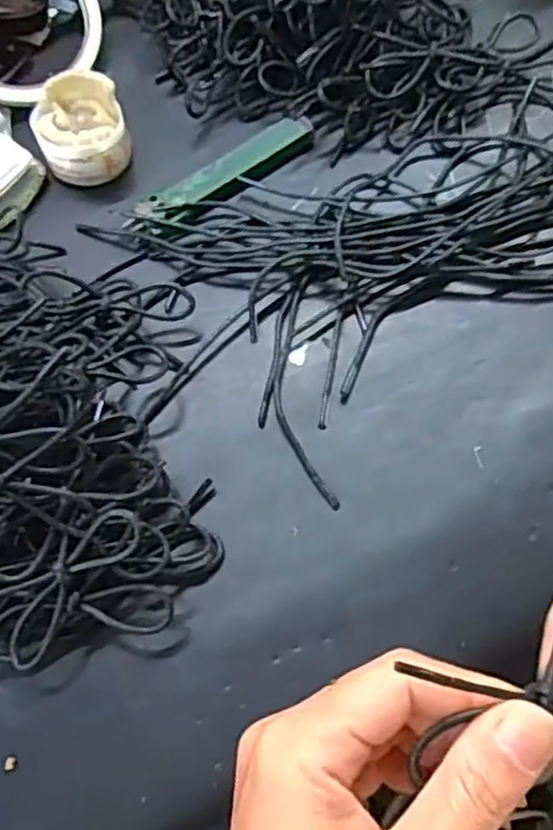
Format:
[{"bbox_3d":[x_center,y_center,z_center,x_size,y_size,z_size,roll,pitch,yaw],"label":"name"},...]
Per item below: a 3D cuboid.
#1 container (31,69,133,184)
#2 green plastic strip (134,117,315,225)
[{"bbox_3d":[-0.099,-0.145,0.378,0.044,0.041,0.045,-1,66,3],"label":"container"},{"bbox_3d":[-0.025,-0.124,0.379,0.097,0.011,0.022,-36,68,-13],"label":"green plastic strip"}]

